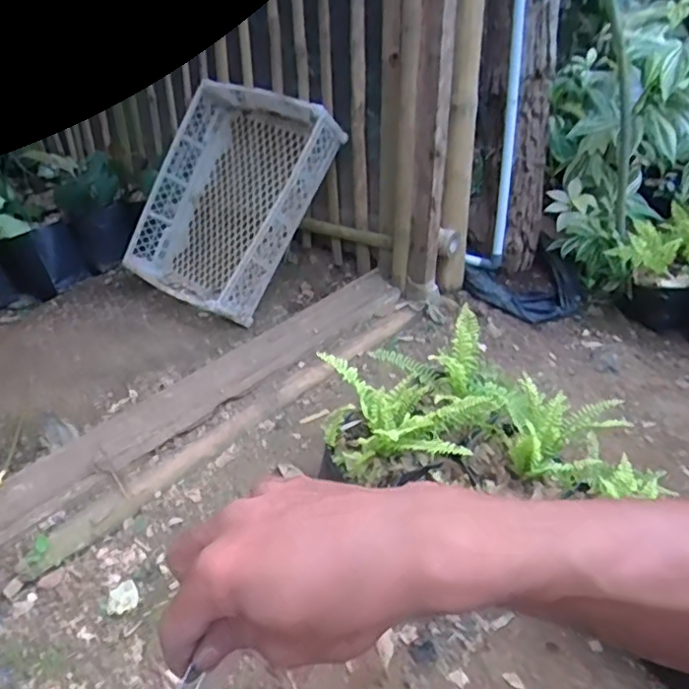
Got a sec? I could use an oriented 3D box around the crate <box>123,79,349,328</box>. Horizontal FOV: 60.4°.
[{"bbox_3d":[-0.284,-0.363,1.457,0.457,0.546,0.102,24,-2,35],"label":"crate"}]

